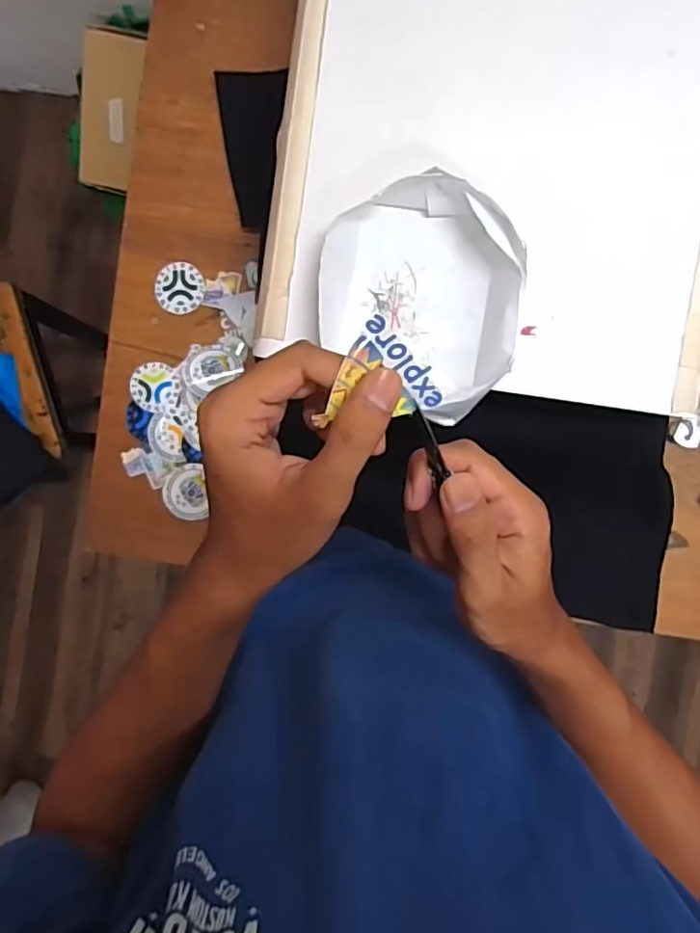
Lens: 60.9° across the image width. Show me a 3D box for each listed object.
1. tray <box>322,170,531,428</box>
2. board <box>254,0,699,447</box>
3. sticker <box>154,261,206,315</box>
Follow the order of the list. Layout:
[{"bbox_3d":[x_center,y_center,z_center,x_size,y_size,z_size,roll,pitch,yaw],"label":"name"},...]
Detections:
[{"bbox_3d":[0.055,-0.141,0.499,0.161,0.051,0.185,8,91,1],"label":"tray"},{"bbox_3d":[0.146,-0.320,0.514,0.389,0.024,0.497,9,91,1],"label":"board"},{"bbox_3d":[-0.198,-0.208,0.693,0.056,0.004,0.058,0,92,-6],"label":"sticker"}]

